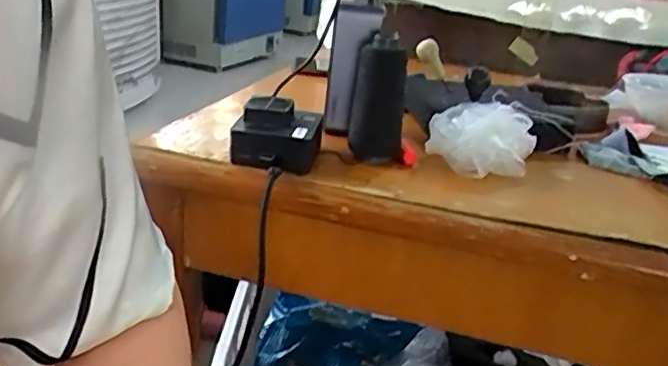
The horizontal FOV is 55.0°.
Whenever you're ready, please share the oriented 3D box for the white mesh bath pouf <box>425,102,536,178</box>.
[{"bbox_3d":[0.140,-0.045,0.613,0.098,0.049,0.089,11,23,10],"label":"white mesh bath pouf"}]

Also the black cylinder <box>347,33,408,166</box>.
[{"bbox_3d":[0.040,-0.076,0.580,0.048,0.104,0.042,7,23,1],"label":"black cylinder"}]

